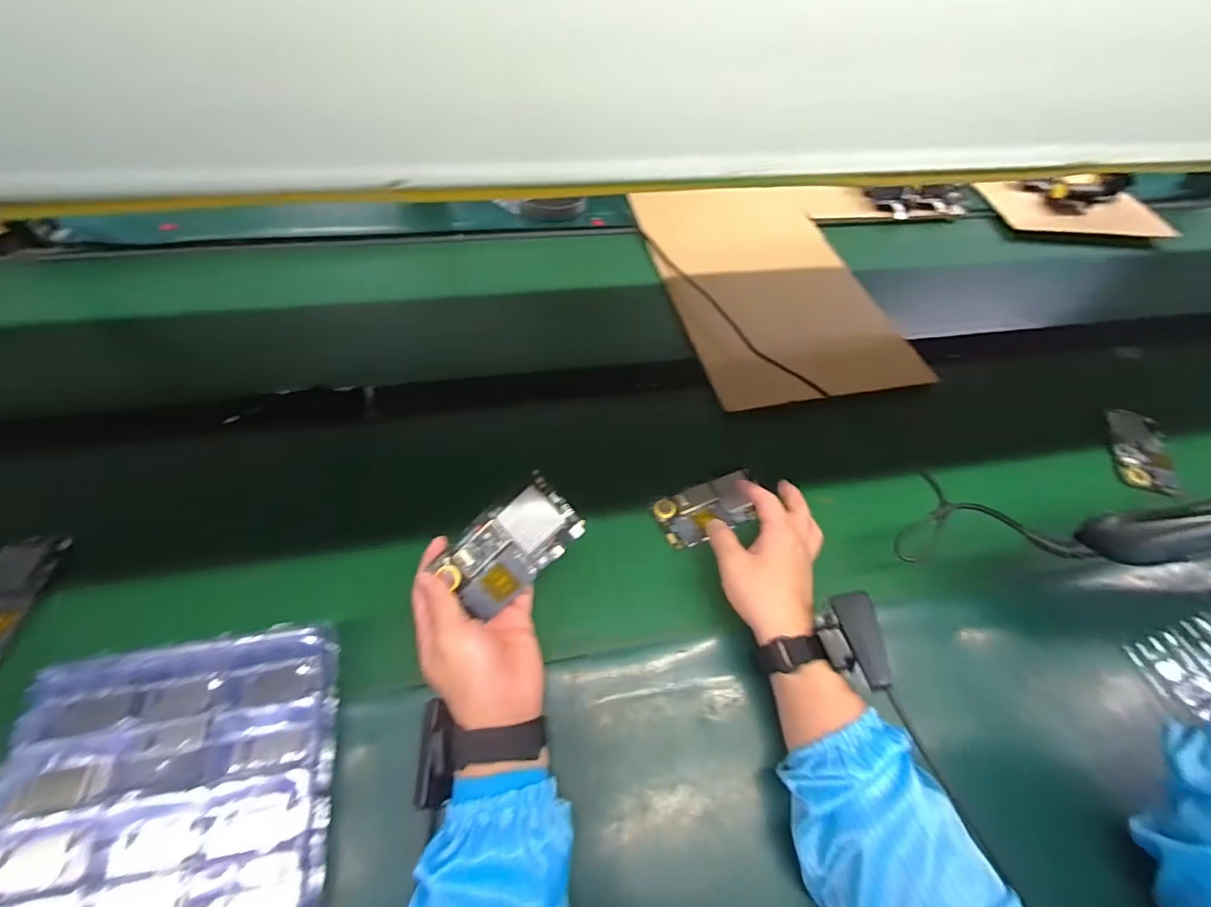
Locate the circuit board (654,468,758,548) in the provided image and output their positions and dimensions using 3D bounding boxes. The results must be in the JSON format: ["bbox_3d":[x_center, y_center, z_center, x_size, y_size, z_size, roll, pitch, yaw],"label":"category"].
[{"bbox_3d":[0.112,0.057,0.545,0.116,0.010,0.057,-20,58,-16],"label":"circuit board"}]

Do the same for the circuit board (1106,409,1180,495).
[{"bbox_3d":[0.661,-0.003,0.634,0.062,0.013,0.125,17,56,9],"label":"circuit board"}]

